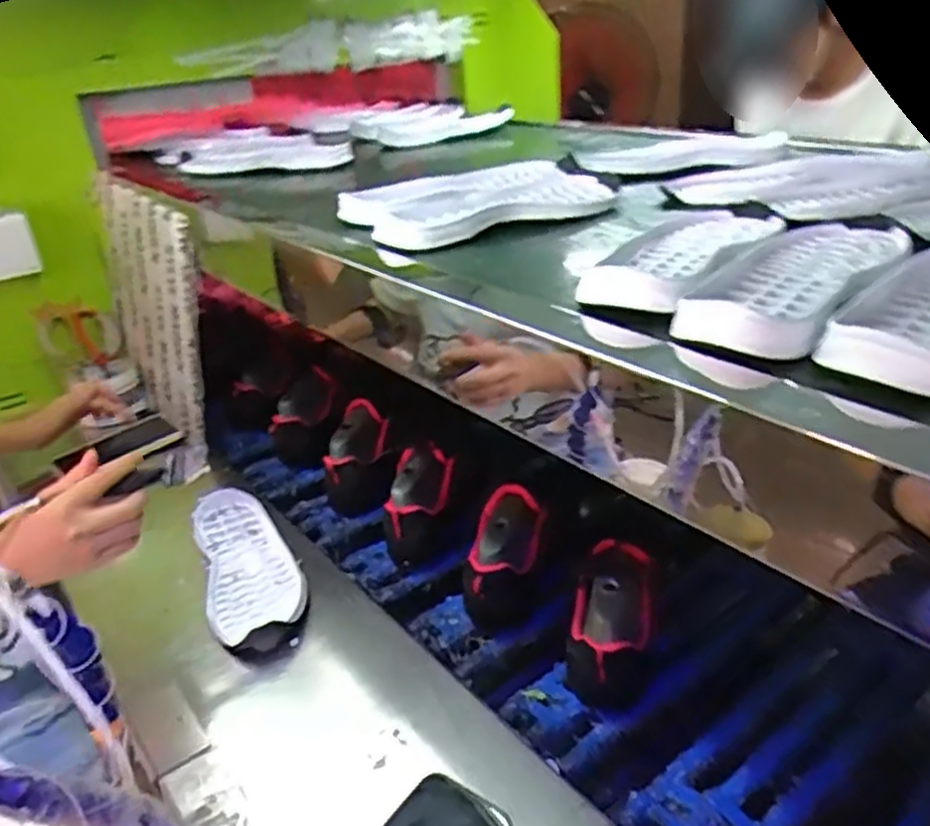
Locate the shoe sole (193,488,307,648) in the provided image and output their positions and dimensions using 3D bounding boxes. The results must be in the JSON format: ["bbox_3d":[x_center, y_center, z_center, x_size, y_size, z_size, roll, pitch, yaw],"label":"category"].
[{"bbox_3d":[-0.248,0.160,0.857,0.096,0.023,0.281,-18,33,-17],"label":"shoe sole"}]

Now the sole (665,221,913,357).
[{"bbox_3d":[0.240,-0.102,0.538,0.089,0.048,0.269,18,40,34],"label":"sole"}]

